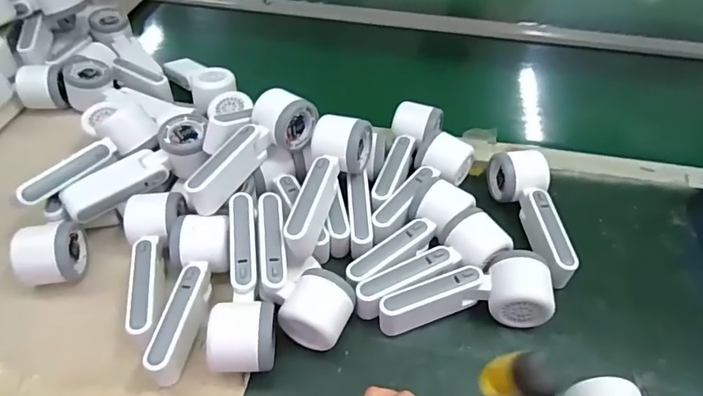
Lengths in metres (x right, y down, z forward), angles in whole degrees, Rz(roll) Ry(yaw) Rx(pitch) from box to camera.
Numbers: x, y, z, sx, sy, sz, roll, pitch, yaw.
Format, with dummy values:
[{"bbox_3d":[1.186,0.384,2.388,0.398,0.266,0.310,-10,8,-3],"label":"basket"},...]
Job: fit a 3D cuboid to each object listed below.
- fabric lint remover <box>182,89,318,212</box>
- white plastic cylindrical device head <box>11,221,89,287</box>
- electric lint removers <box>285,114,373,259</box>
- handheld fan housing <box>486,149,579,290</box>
[{"bbox_3d":[-0.100,-0.044,0.528,0.065,0.070,0.158,18,48,16],"label":"fabric lint remover"},{"bbox_3d":[-0.299,0.057,0.499,0.051,0.064,0.059,-5,46,-7],"label":"white plastic cylindrical device head"},{"bbox_3d":[-0.021,-0.016,0.509,0.059,0.064,0.153,9,46,7],"label":"electric lint removers"},{"bbox_3d":[0.205,0.019,0.549,0.050,0.067,0.165,-6,46,-8],"label":"handheld fan housing"}]

